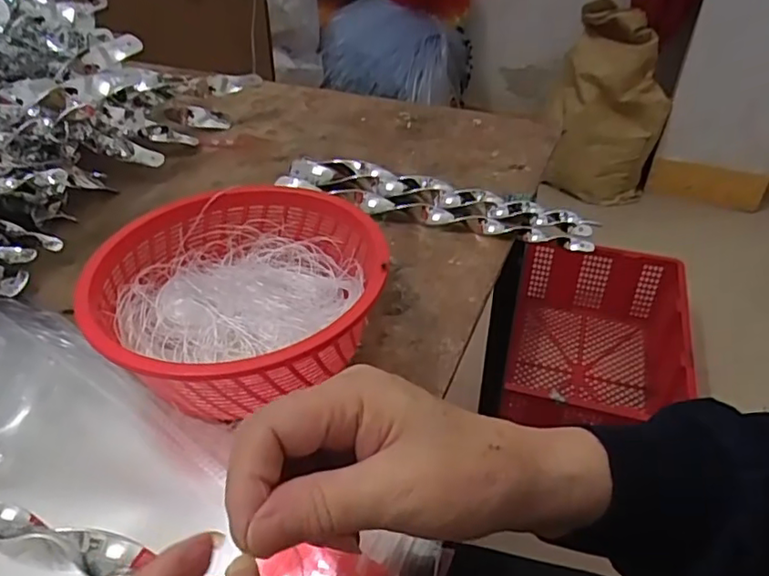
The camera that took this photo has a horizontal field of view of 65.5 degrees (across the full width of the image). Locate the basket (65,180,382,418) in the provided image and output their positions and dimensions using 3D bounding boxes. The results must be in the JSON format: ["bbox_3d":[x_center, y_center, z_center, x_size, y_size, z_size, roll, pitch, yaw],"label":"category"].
[{"bbox_3d":[-0.091,0.012,0.387,0.169,0.075,0.176,8,40,9],"label":"basket"}]

